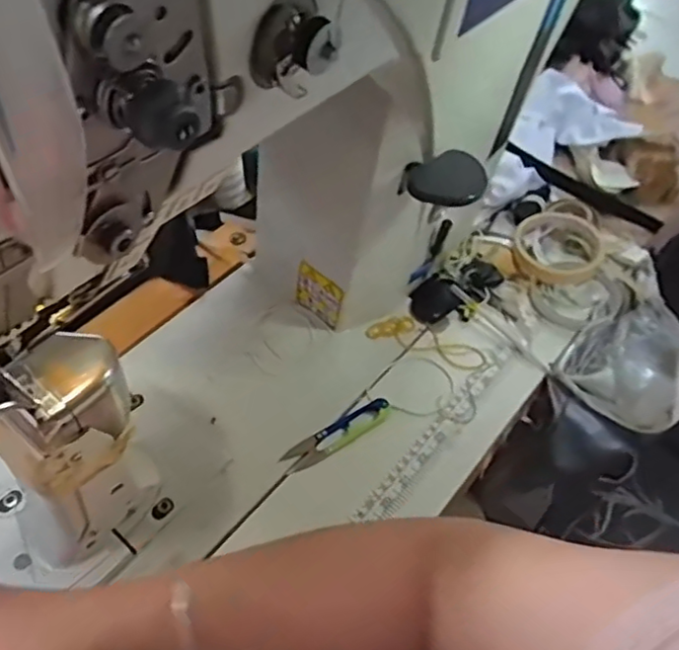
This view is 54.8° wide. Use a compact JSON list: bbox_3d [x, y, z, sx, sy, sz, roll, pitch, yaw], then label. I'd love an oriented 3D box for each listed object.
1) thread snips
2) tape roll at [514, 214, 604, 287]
[{"bbox_3d":[0.000,0.092,0.548,0.099,0.013,0.024,-28,56,-25],"label":"thread snips"},{"bbox_3d":[0.228,-0.083,0.686,0.096,0.022,0.092,1,49,-1],"label":"tape roll"}]

